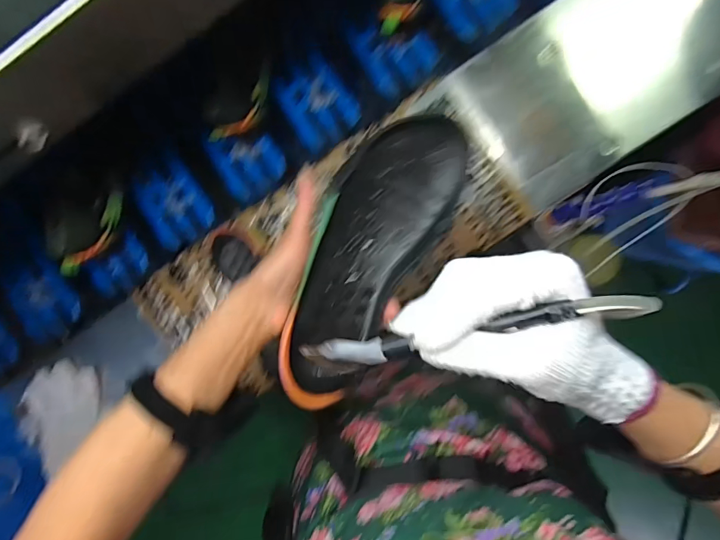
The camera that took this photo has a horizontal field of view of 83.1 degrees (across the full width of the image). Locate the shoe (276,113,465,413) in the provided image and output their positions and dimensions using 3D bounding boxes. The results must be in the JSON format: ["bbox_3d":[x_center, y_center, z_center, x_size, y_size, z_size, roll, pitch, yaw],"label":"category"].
[{"bbox_3d":[-0.003,-0.008,0.323,0.091,0.034,0.235,27,96,3],"label":"shoe"}]

